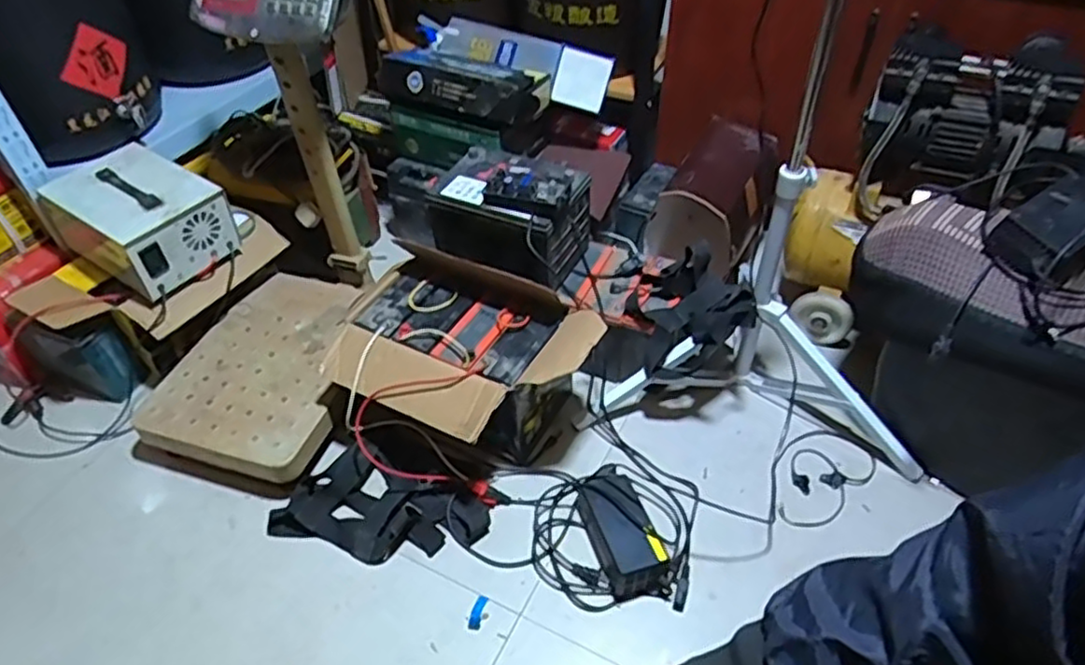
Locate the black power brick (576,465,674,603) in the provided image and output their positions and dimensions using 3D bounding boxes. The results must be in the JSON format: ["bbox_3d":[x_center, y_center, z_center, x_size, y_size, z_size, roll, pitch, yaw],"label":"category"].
[{"bbox_3d":[0.118,0.298,1.070,0.092,0.060,0.208,-13,46,-10],"label":"black power brick"}]

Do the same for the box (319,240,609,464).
[{"bbox_3d":[-0.133,0.057,1.163,0.422,0.257,0.283,19,49,20],"label":"box"}]

